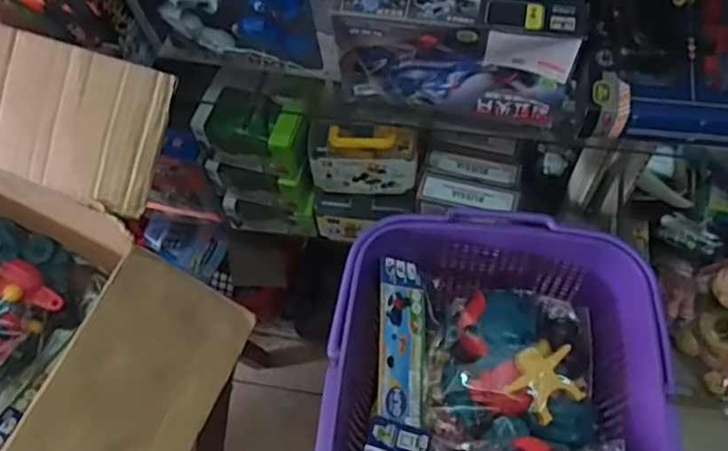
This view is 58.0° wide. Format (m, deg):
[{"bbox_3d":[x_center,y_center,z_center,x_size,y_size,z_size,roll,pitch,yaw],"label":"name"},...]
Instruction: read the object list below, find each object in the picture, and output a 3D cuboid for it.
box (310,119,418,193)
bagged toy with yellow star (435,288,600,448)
[{"bbox_3d":[0.000,-0.091,0.863,0.138,0.077,0.063,4,64,5],"label":"box"},{"bbox_3d":[0.163,0.143,0.675,0.159,0.064,0.148,8,65,7],"label":"bagged toy with yellow star"}]

